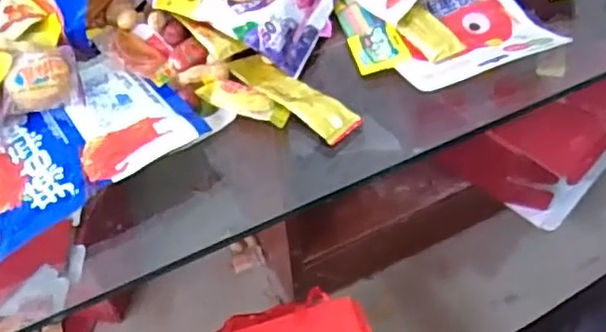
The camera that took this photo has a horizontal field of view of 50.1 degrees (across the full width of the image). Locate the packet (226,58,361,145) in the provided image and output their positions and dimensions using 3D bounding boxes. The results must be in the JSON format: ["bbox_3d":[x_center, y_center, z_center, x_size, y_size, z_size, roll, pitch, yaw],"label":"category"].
[{"bbox_3d":[-0.008,-0.053,0.472,0.107,0.010,0.033,35,61,28],"label":"packet"}]

